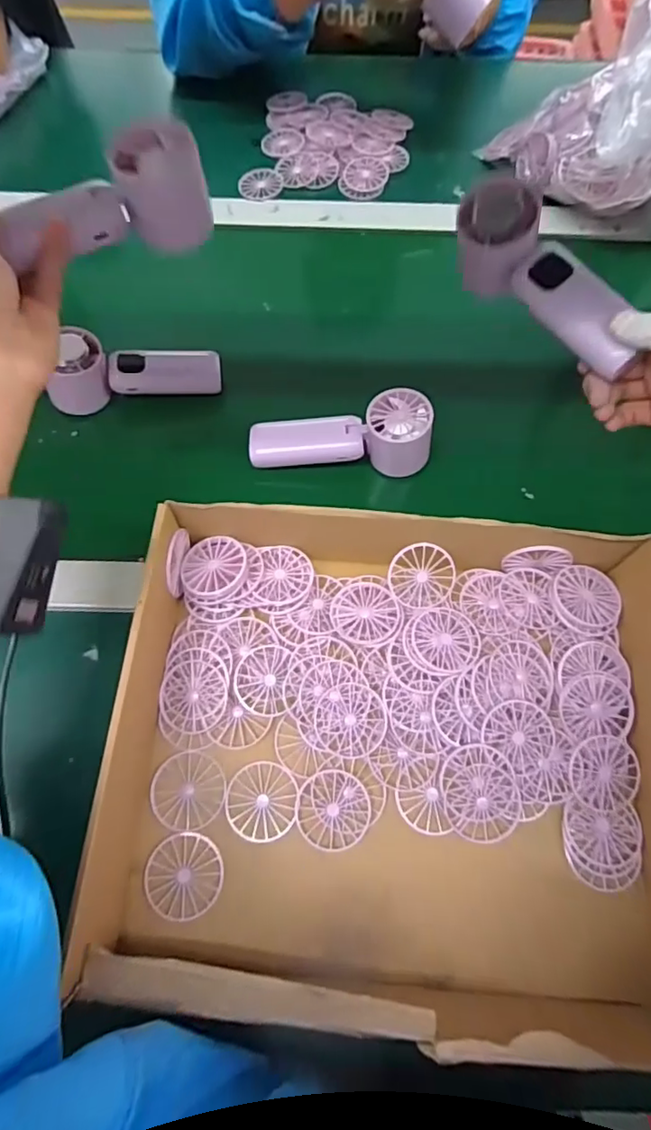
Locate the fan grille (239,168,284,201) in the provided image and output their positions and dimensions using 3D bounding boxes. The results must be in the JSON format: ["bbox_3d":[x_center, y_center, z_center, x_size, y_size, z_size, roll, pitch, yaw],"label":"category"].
[{"bbox_3d":[-0.074,-0.442,0.646,0.050,0.007,0.050,0,67,-1],"label":"fan grille"}]

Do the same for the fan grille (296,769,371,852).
[{"bbox_3d":[0.005,0.167,0.379,0.049,0.004,0.048,-1,67,-2],"label":"fan grille"}]

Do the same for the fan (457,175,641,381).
[{"bbox_3d":[0.148,-0.188,0.369,0.044,0.055,0.148,-38,82,-15],"label":"fan"}]

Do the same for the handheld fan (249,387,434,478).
[{"bbox_3d":[0.013,-0.115,0.482,0.154,0.057,0.045,0,67,-1],"label":"handheld fan"}]

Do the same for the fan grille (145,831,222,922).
[{"bbox_3d":[-0.092,0.203,0.364,0.048,0.004,0.049,0,67,-1],"label":"fan grille"}]

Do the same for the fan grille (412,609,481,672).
[{"bbox_3d":[0.089,0.056,0.414,0.047,0.010,0.049,42,73,15],"label":"fan grille"}]

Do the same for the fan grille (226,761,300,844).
[{"bbox_3d":[-0.043,0.162,0.381,0.049,0.004,0.049,0,67,-1],"label":"fan grille"}]

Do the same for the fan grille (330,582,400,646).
[{"bbox_3d":[0.030,0.036,0.425,0.049,0.008,0.049,0,67,-1],"label":"fan grille"}]

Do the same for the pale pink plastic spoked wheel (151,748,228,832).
[{"bbox_3d":[-0.095,0.156,0.386,0.050,0.004,0.049,0,67,-1],"label":"pale pink plastic spoked wheel"}]

